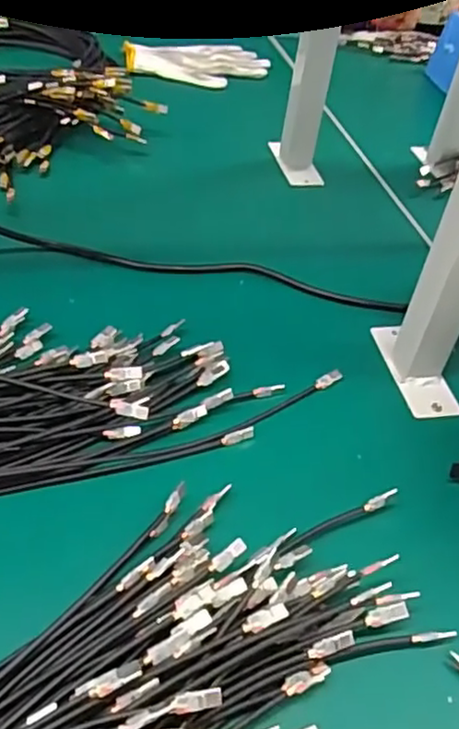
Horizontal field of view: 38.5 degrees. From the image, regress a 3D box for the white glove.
[{"bbox_3d":[-0.045,-0.419,0.923,0.196,0.023,0.118,-3,45,-10],"label":"white glove"}]

